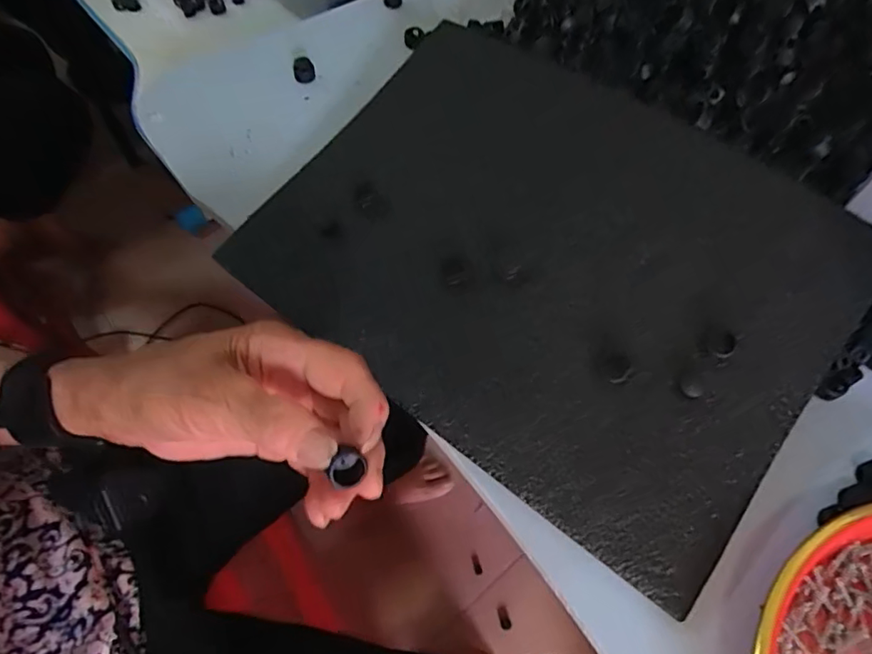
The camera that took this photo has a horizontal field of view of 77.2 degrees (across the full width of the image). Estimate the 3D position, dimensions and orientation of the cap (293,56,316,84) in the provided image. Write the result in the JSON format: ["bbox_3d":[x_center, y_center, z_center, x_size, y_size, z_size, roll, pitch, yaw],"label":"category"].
[{"bbox_3d":[-0.106,-0.206,0.438,0.017,0.018,0.012,-11,61,-7],"label":"cap"}]

